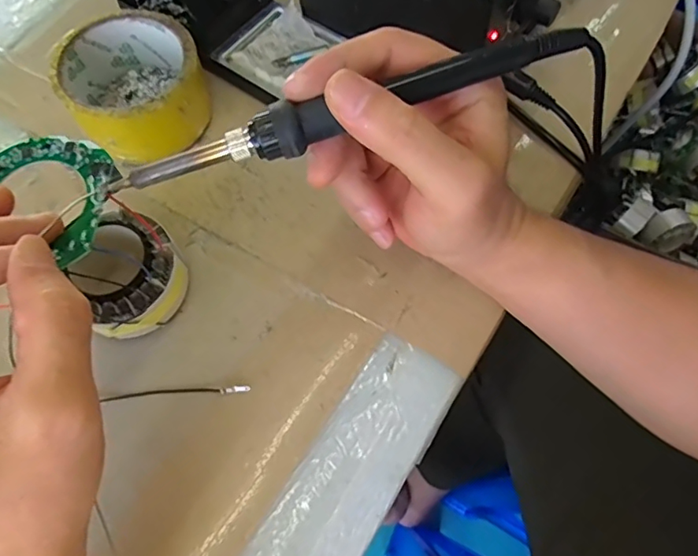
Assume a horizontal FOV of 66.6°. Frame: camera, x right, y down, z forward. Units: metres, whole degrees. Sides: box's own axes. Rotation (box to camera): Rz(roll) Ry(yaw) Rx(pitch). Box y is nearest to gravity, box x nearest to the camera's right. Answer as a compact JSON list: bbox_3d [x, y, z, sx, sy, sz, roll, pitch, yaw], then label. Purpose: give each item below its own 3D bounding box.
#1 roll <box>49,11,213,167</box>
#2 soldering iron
[{"bbox_3d":[-0.134,-0.121,0.340,0.082,0.047,0.084,-1,66,1],"label":"roll"},{"bbox_3d":[0.005,-0.068,0.216,0.203,0.020,0.015,-19,67,-1],"label":"soldering iron"}]

